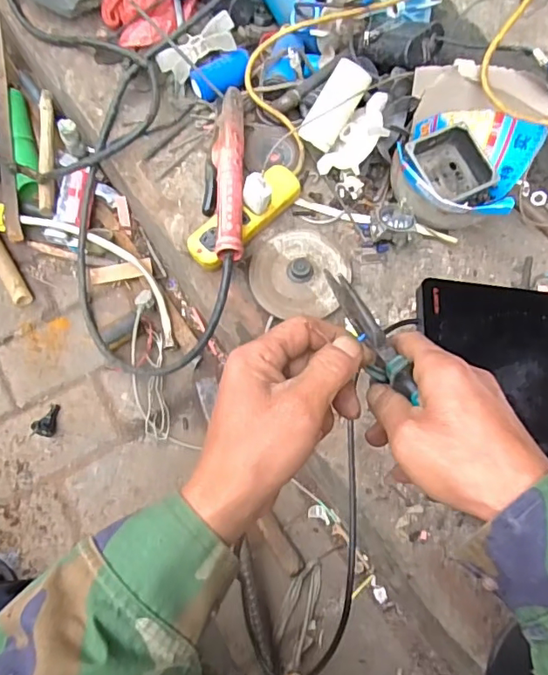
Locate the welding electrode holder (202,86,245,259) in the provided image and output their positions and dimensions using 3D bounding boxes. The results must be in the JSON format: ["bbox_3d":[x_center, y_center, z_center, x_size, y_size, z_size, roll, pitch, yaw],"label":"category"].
[{"bbox_3d":[-0.070,-0.241,0.782,0.053,0.059,0.291,0,68,-3],"label":"welding electrode holder"}]

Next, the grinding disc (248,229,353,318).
[{"bbox_3d":[0.038,-0.098,0.761,0.135,0.038,0.141,1,67,-2],"label":"grinding disc"}]

